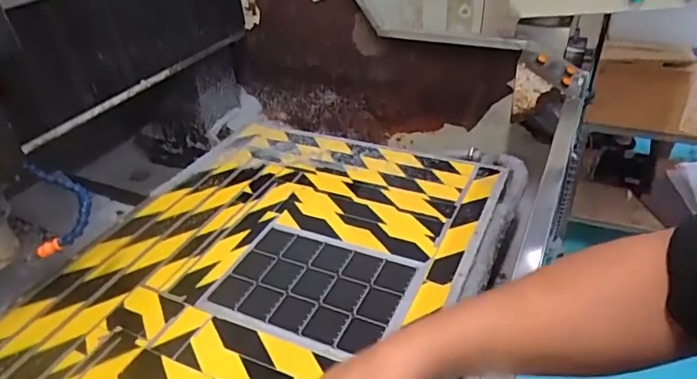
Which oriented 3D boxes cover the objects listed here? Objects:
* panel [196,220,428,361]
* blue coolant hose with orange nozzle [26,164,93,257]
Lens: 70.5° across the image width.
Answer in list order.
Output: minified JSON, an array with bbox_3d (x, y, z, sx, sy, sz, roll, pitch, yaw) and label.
[{"bbox_3d":[-0.052,0.138,0.724,0.270,0.007,0.204,14,40,25],"label":"panel"},{"bbox_3d":[-0.417,0.017,0.708,0.085,0.038,0.154,-20,59,-19],"label":"blue coolant hose with orange nozzle"}]

